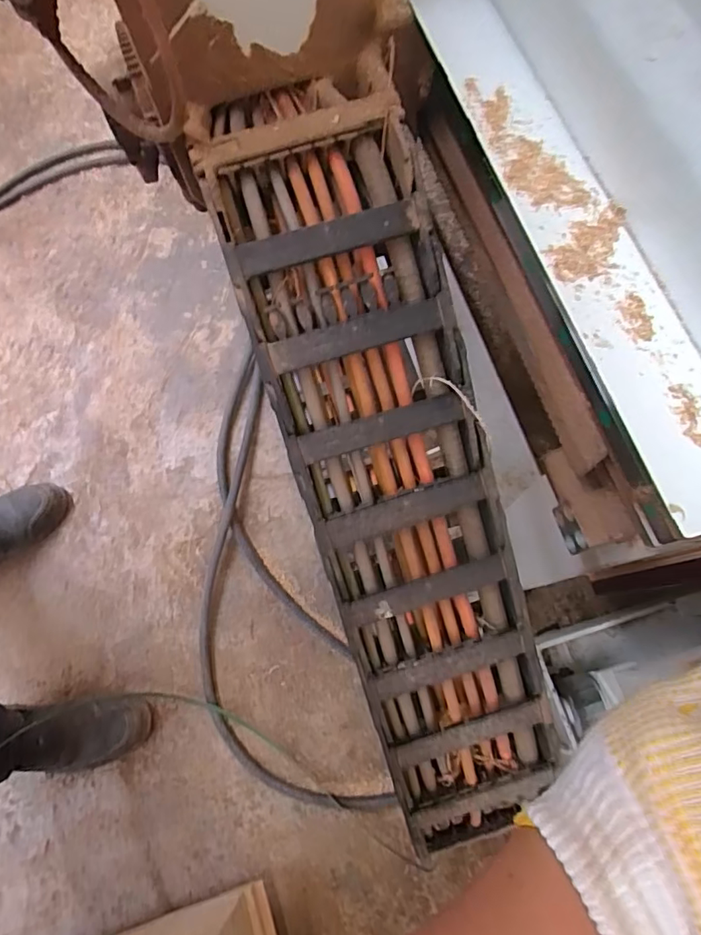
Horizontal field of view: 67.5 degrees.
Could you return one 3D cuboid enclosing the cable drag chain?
[{"bbox_3d":[0.040,0.025,0.420,0.142,0.068,0.631,-17,100,-5],"label":"cable drag chain"}]

